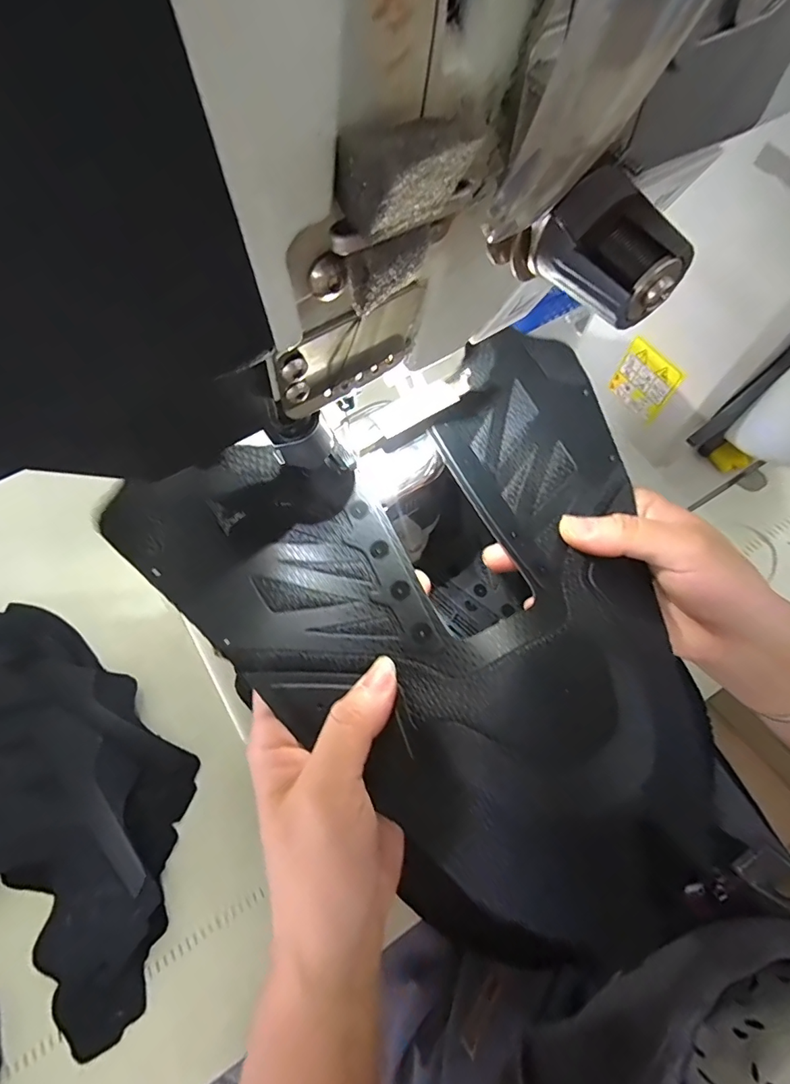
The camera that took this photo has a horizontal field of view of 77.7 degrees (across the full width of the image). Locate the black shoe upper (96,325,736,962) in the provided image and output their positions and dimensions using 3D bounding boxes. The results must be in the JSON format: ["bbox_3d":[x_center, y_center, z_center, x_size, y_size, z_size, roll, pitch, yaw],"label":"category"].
[{"bbox_3d":[0.037,0.025,0.210,0.227,0.045,0.230,-28,67,-11],"label":"black shoe upper"}]

